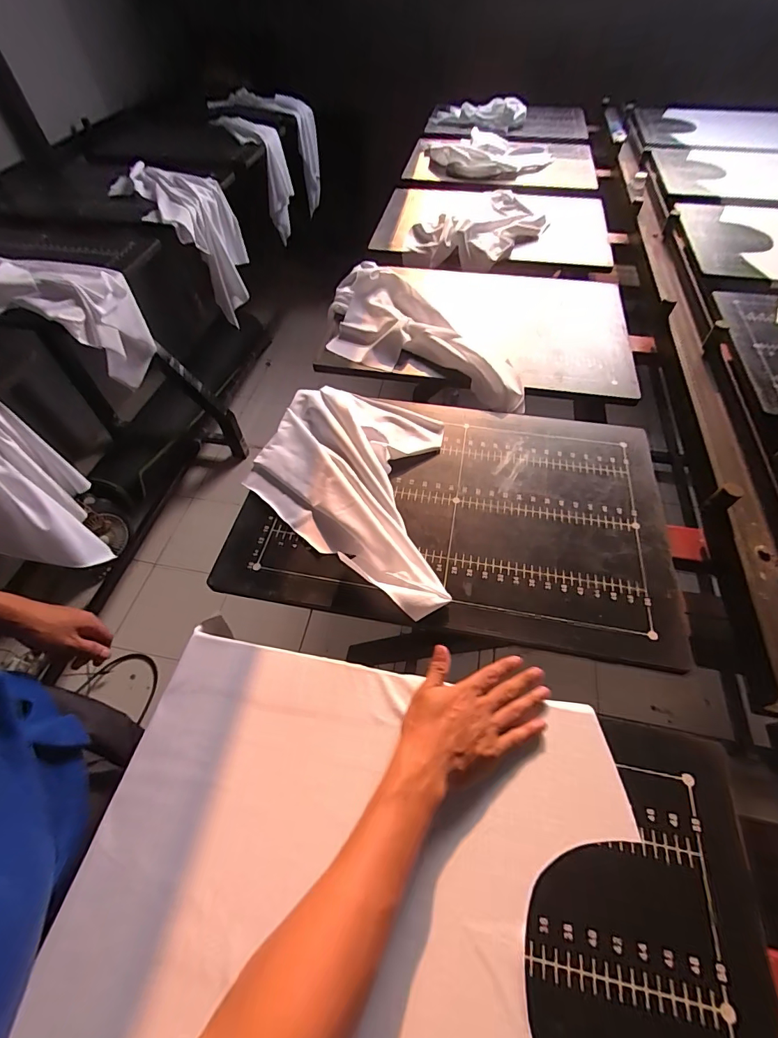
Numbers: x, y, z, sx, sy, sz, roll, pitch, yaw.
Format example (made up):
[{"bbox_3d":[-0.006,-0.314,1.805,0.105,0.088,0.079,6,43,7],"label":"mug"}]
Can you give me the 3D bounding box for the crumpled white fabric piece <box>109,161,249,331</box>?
[{"bbox_3d":[-0.658,-0.913,1.430,0.265,0.321,0.457,-37,62,-23],"label":"crumpled white fabric piece"}]

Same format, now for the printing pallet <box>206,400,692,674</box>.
[{"bbox_3d":[0.091,-0.033,0.627,0.578,0.014,0.393,9,55,7],"label":"printing pallet"}]

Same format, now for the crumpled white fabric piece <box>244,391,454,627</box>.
[{"bbox_3d":[-0.030,-0.076,0.643,0.396,0.034,0.291,32,61,21],"label":"crumpled white fabric piece"}]

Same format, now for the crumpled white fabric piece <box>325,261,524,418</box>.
[{"bbox_3d":[0.023,-0.378,0.864,0.229,0.036,0.597,-38,62,-23],"label":"crumpled white fabric piece"}]

